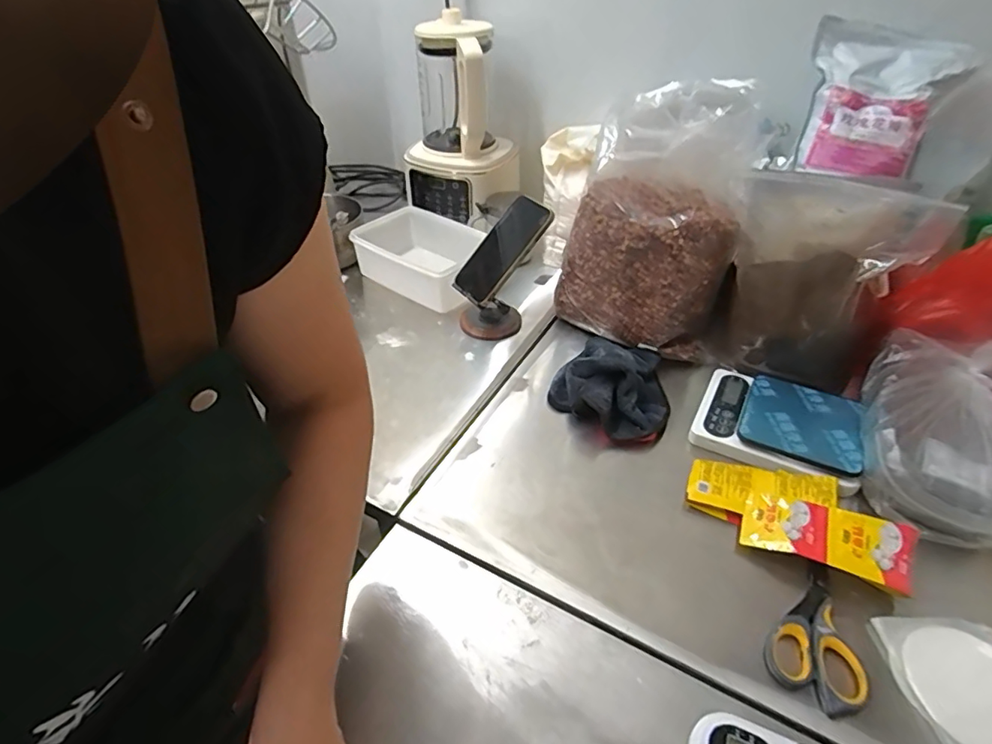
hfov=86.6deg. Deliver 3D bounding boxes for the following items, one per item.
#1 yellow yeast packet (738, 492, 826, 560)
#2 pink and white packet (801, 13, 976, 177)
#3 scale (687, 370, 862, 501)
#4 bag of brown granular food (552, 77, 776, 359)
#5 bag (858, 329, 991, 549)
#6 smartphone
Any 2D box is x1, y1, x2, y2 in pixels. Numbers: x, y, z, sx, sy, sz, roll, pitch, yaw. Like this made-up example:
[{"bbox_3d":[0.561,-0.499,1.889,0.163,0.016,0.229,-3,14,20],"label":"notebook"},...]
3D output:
[{"bbox_3d":[0.280,0.146,0.513,0.071,0.012,0.062,7,51,30],"label":"yellow yeast packet"},{"bbox_3d":[0.467,-0.345,0.668,0.172,0.192,0.046,30,8,19],"label":"pink and white packet"},{"bbox_3d":[0.327,0.057,0.614,0.168,0.032,0.139,20,45,24],"label":"scale"},{"bbox_3d":[0.200,-0.146,0.718,0.201,0.185,0.124,32,51,33],"label":"bag of brown granular food"},{"bbox_3d":[0.451,0.061,0.538,0.129,0.091,0.209,17,45,20],"label":"bag"},{"bbox_3d":[0.008,-0.173,0.739,0.158,0.015,0.088,-50,52,5],"label":"smartphone"}]

